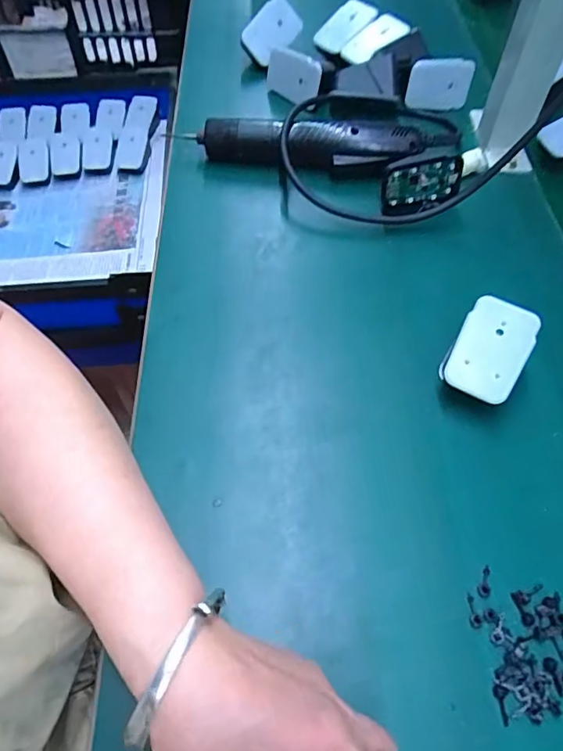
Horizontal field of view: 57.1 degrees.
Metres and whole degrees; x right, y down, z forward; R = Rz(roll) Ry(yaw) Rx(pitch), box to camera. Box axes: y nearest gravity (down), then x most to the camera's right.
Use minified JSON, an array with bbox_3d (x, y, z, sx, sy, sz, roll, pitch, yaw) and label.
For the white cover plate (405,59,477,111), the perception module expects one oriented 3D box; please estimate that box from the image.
[{"bbox_3d":[0.159,-0.291,0.519,0.072,0.046,0.006,-8,50,-15],"label":"white cover plate"}]

